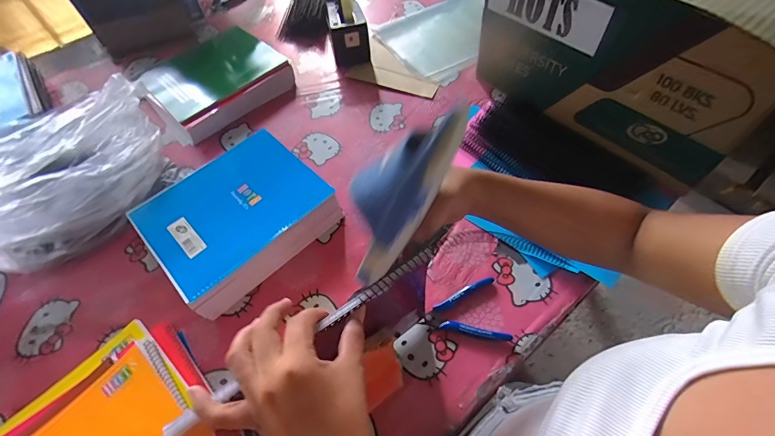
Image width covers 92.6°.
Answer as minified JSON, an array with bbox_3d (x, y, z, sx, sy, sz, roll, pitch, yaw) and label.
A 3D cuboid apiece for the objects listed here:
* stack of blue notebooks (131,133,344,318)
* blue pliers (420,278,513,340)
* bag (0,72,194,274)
[{"bbox_3d":[-0.226,0.001,0.578,0.247,0.069,0.223,-39,62,-20],"label":"stack of blue notebooks"},{"bbox_3d":[0.101,0.129,0.504,0.110,0.010,0.088,-9,57,-2],"label":"blue pliers"},{"bbox_3d":[-0.526,-0.073,0.603,0.223,0.145,0.331,31,64,22],"label":"bag"}]

